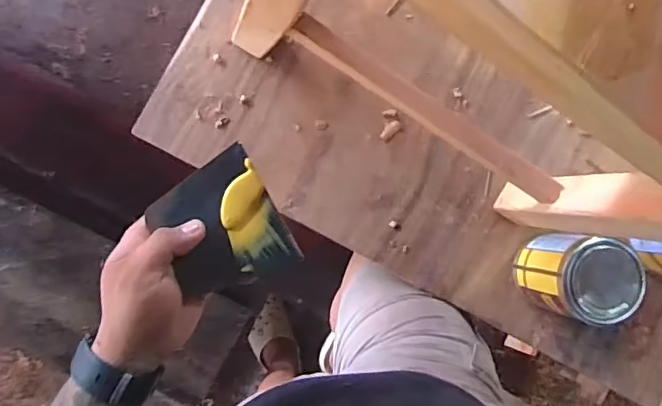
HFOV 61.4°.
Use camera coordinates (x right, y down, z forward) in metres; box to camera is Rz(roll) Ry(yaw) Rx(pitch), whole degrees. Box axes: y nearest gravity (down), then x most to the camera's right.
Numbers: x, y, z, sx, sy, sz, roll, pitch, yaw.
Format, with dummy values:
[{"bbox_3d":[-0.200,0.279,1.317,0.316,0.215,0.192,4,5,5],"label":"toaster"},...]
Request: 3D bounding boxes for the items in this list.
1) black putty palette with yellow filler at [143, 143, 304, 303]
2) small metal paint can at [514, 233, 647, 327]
[{"bbox_3d":[-0.088,0.020,0.455,0.091,0.012,0.102,-29,94,-7],"label":"black putty palette with yellow filler"},{"bbox_3d":[0.307,0.093,0.711,0.097,0.136,0.096,0,90,-8],"label":"small metal paint can"}]

